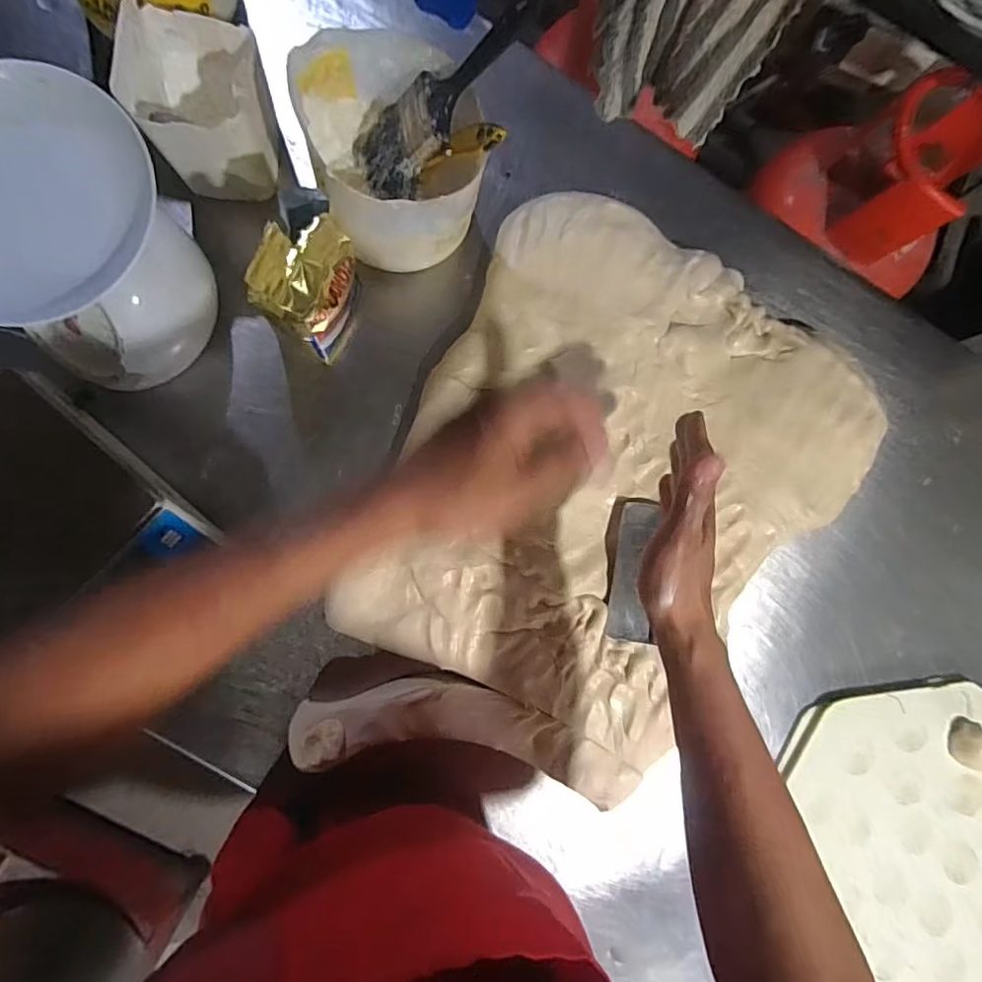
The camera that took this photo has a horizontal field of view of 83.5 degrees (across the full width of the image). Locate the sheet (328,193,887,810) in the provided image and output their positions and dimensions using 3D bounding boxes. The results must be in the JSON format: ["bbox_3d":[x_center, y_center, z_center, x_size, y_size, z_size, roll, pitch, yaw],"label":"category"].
[{"bbox_3d":[0.120,-0.011,0.589,0.443,0.025,0.532,34,85,-2],"label":"sheet"}]

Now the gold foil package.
[{"bbox_3d":[-0.168,-0.187,0.521,0.060,0.157,0.093,22,83,-5],"label":"gold foil package"}]

